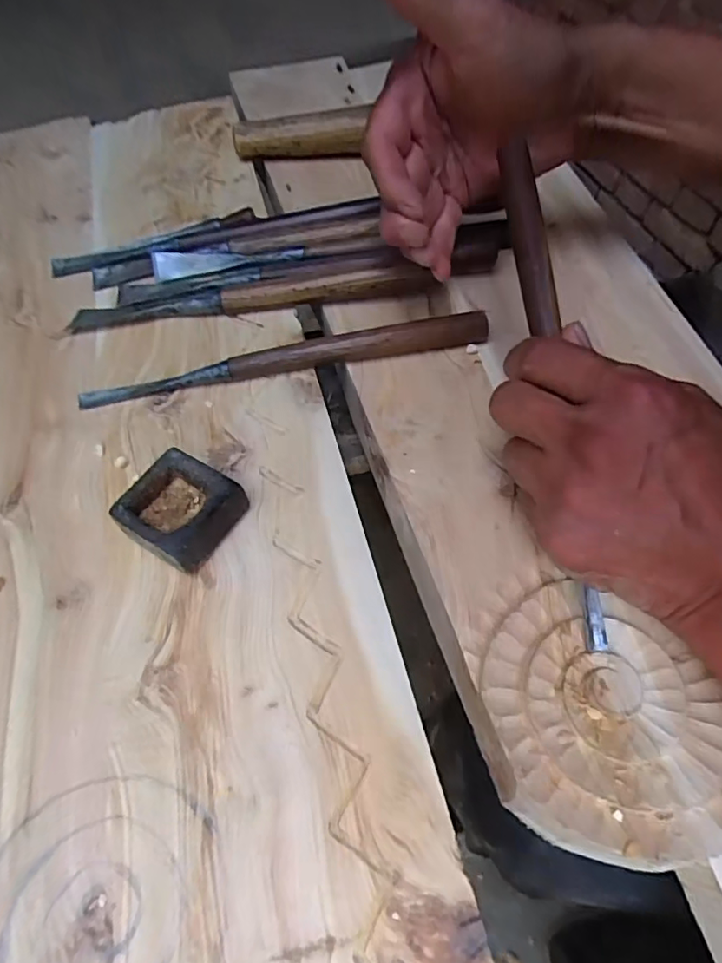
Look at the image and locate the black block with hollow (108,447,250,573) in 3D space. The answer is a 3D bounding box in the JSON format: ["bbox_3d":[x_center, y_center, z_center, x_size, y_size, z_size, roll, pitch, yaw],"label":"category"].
[{"bbox_3d":[-0.089,0.017,0.280,0.048,0.030,0.049,26,60,16],"label":"black block with hollow"}]

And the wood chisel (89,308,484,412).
[{"bbox_3d":[-0.047,-0.074,0.339,0.247,0.023,0.014,-7,57,-5],"label":"wood chisel"}]

